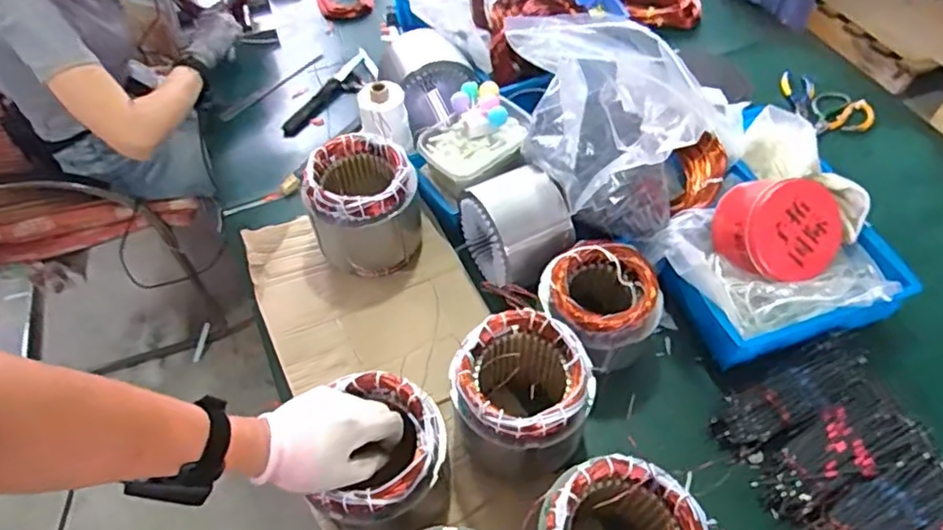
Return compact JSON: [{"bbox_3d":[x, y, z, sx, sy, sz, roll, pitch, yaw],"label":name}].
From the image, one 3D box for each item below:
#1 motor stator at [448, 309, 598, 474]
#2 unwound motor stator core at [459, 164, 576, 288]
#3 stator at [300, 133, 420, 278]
[{"bbox_3d":[0.058,0.156,0.706,0.145,0.163,0.139,0,53,1],"label":"motor stator"},{"bbox_3d":[0.067,-0.040,0.832,0.105,0.119,0.147,-24,57,-16],"label":"unwound motor stator core"},{"bbox_3d":[-0.150,-0.075,0.882,0.148,0.179,0.135,-11,54,-7],"label":"stator"}]

